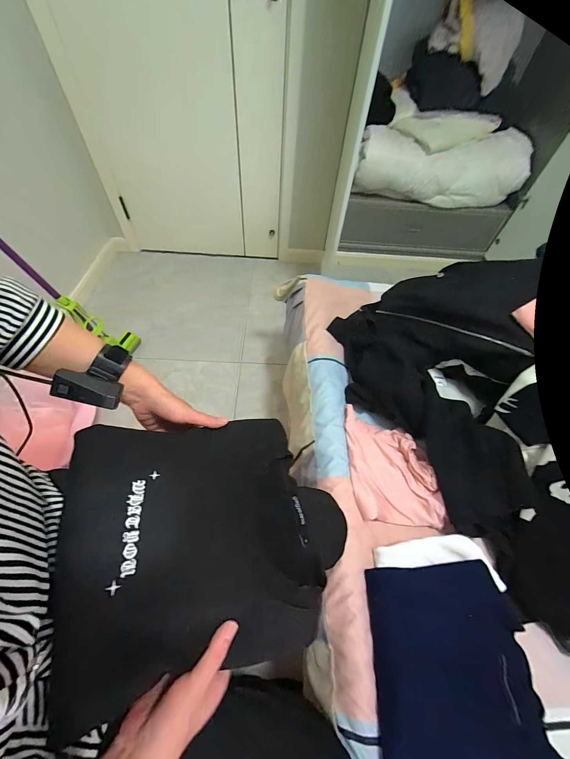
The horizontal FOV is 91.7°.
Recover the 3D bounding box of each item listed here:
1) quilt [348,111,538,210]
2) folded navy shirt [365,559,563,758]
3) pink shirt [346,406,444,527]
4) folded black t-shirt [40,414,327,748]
[{"bbox_3d":[0.757,-1.052,1.346,0.864,0.278,0.206,2,57,-4],"label":"quilt"},{"bbox_3d":[0.230,0.397,0.376,0.206,0.043,0.244,6,56,-1],"label":"folded navy shirt"},{"bbox_3d":[0.214,0.168,0.566,0.168,0.039,0.234,3,57,-3],"label":"pink shirt"},{"bbox_3d":[-0.098,0.169,0.313,0.257,0.056,0.262,-1,59,-24],"label":"folded black t-shirt"}]

